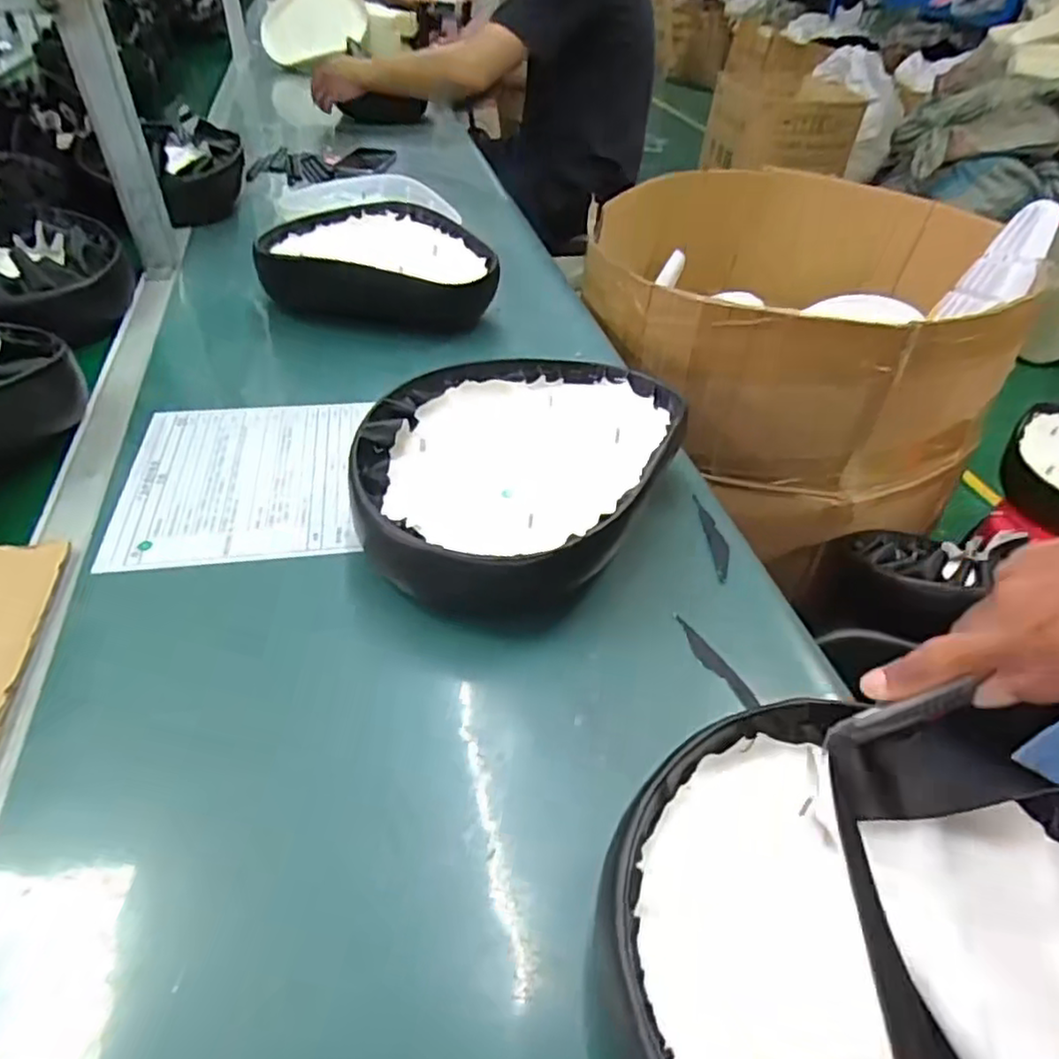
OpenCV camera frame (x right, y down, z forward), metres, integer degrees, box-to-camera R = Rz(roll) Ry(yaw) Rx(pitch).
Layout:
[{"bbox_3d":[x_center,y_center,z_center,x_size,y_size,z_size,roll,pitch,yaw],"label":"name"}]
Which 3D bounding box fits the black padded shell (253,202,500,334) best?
[{"bbox_3d":[-0.183,-0.315,0.817,0.261,0.072,0.228,-8,44,-13],"label":"black padded shell"}]

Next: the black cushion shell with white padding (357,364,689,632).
[{"bbox_3d":[-0.009,-0.051,0.539,0.214,0.080,0.286,21,44,15],"label":"black cushion shell with white padding"}]

